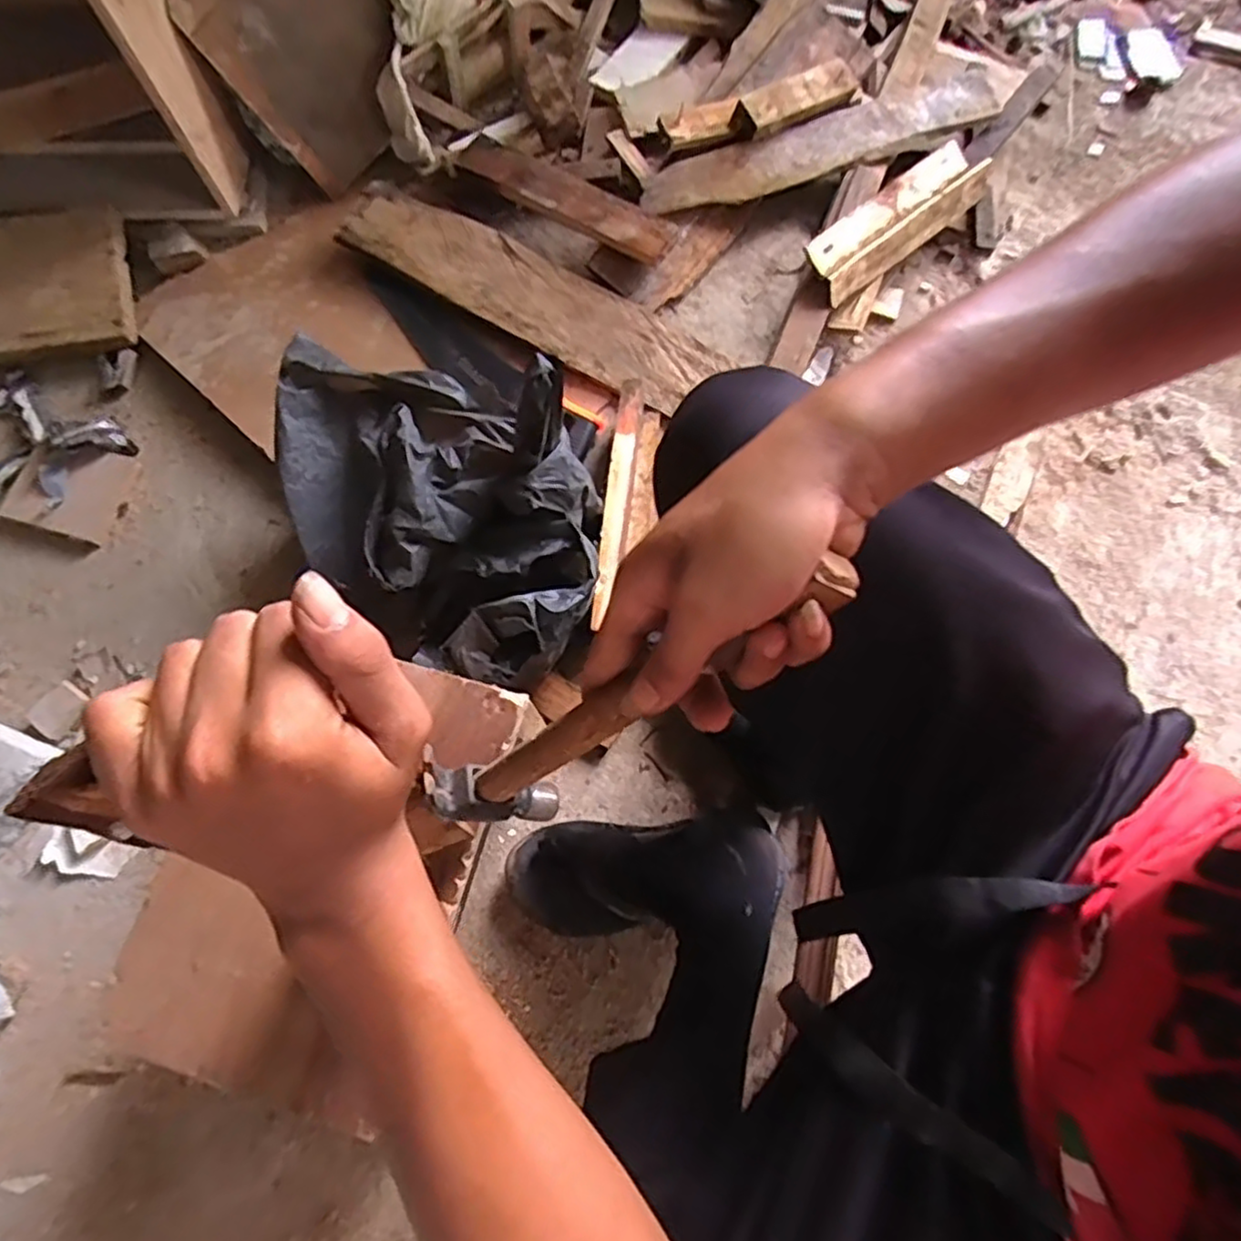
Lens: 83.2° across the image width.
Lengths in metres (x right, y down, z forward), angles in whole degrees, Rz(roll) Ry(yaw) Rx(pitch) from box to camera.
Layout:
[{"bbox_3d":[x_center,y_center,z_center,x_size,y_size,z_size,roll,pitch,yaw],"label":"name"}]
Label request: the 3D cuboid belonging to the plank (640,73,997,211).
[{"bbox_3d":[0.295,-0.663,0.970,0.553,0.027,0.084,-23,88,-10],"label":"plank"}]

